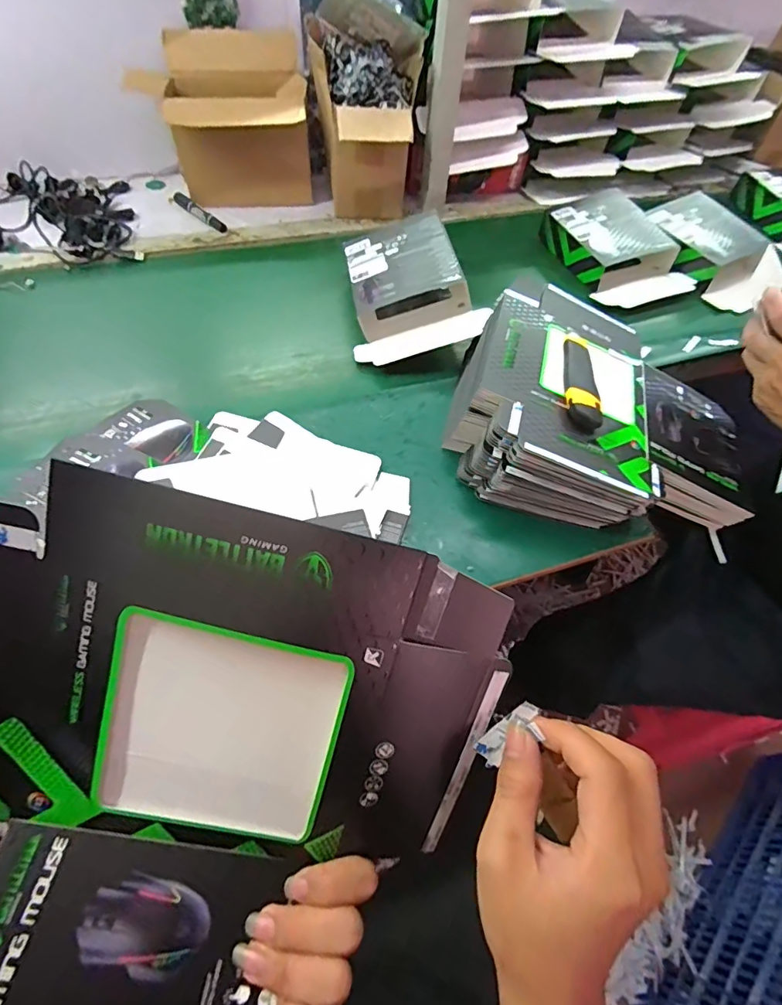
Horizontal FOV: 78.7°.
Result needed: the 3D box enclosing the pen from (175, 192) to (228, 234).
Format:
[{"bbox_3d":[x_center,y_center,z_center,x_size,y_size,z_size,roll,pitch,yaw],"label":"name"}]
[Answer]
[{"bbox_3d":[-0.358,-0.538,0.879,0.159,0.017,0.024,40,63,20],"label":"pen"}]

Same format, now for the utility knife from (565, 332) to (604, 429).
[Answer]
[{"bbox_3d":[0.227,-0.149,0.569,0.040,0.016,0.147,9,57,2],"label":"utility knife"}]

